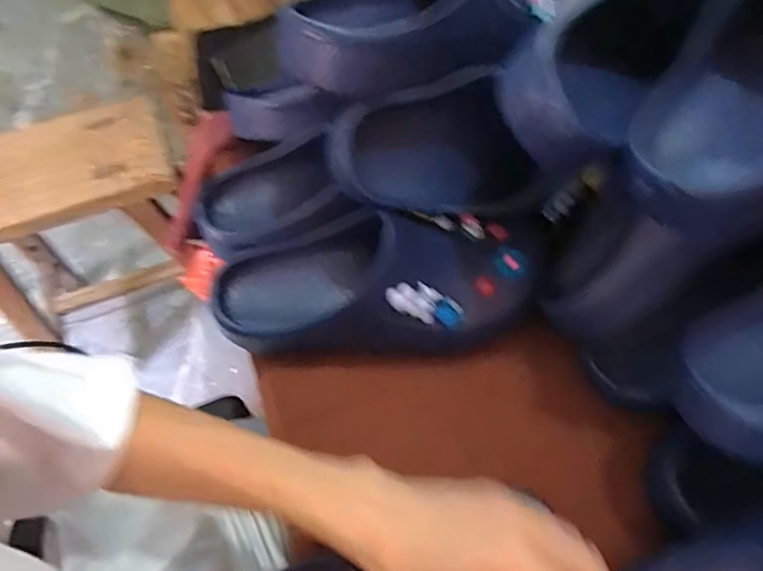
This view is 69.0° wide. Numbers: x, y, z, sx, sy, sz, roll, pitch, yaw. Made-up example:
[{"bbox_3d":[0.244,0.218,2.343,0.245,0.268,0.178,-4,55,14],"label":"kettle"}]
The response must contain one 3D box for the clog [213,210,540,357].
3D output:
[{"bbox_3d":[-0.005,-0.003,0.442,0.254,0.090,0.091,-3,64,1],"label":"clog"}]

